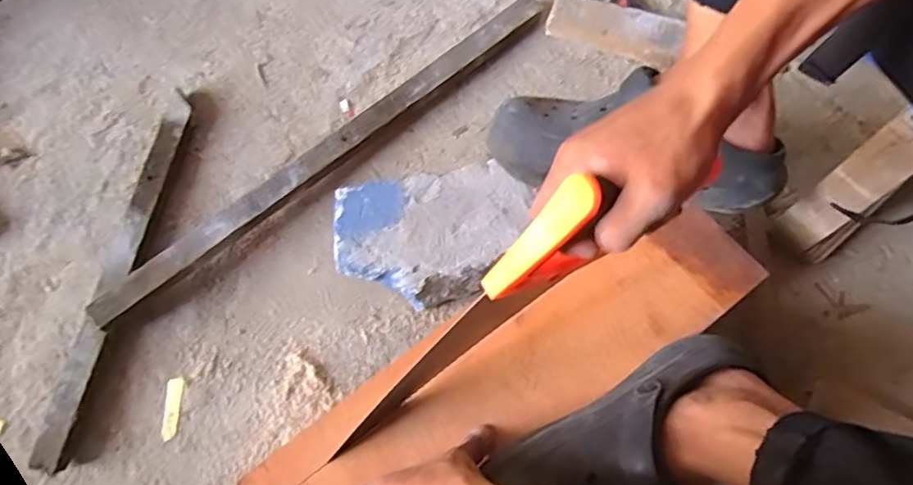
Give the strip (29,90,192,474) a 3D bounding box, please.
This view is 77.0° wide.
[{"bbox_3d":[-0.352,0.027,0.604,0.033,0.026,0.399,9,71,4],"label":"strip"}]

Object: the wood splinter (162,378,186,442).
[{"bbox_3d":[-0.284,0.166,0.574,0.017,0.004,0.060,0,71,1],"label":"wood splinter"}]

